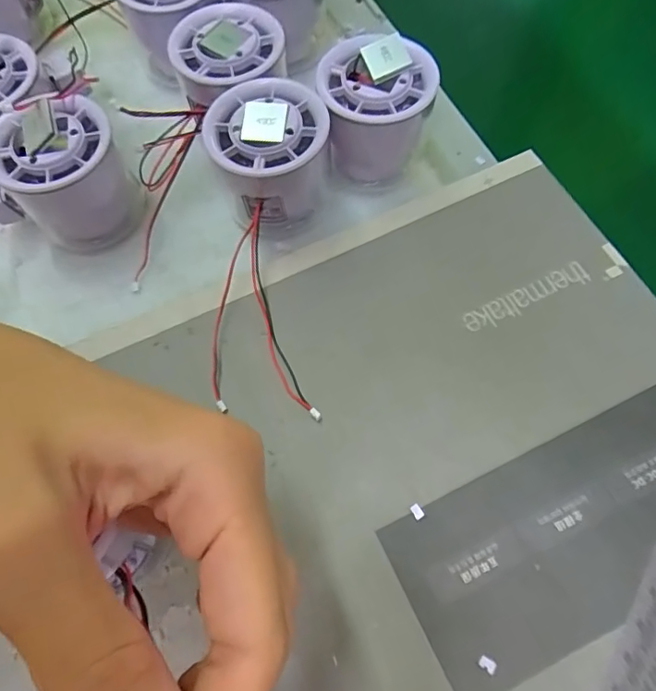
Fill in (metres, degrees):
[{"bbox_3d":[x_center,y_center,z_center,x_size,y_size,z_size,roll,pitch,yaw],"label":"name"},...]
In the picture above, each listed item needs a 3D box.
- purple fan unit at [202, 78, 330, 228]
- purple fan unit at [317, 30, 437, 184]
[{"bbox_3d":[-0.027,-0.090,0.257,0.055,0.055,0.055,-1,67,2],"label":"purple fan unit"},{"bbox_3d":[0.024,-0.118,0.264,0.057,0.055,0.054,-9,67,-2],"label":"purple fan unit"}]

